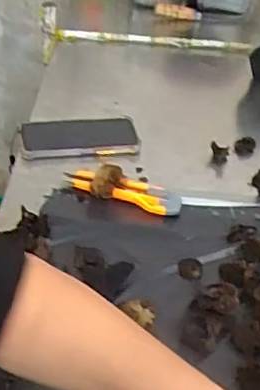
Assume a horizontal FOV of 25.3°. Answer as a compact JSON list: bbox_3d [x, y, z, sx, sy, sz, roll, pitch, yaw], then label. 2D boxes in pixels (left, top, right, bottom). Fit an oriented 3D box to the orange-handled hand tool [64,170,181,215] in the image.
[{"bbox_3d":[-0.010,-0.008,0.732,0.153,0.031,0.033,10,39,13],"label":"orange-handled hand tool"}]

